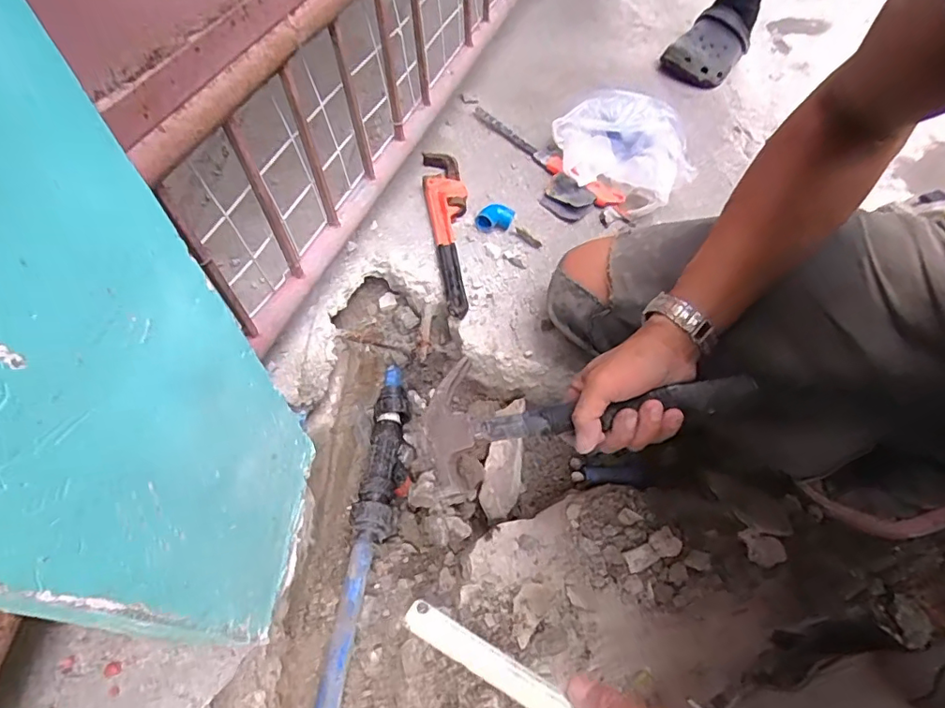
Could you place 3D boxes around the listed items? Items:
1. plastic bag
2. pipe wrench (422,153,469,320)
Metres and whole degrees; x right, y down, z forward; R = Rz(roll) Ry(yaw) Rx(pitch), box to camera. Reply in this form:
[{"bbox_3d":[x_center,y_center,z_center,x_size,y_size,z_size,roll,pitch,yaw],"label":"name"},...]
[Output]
[{"bbox_3d":[0.218,-0.292,0.778,0.198,0.082,0.156,4,58,3],"label":"plastic bag"},{"bbox_3d":[-0.027,-0.164,0.684,0.052,0.037,0.271,-9,58,-4],"label":"pipe wrench"}]

